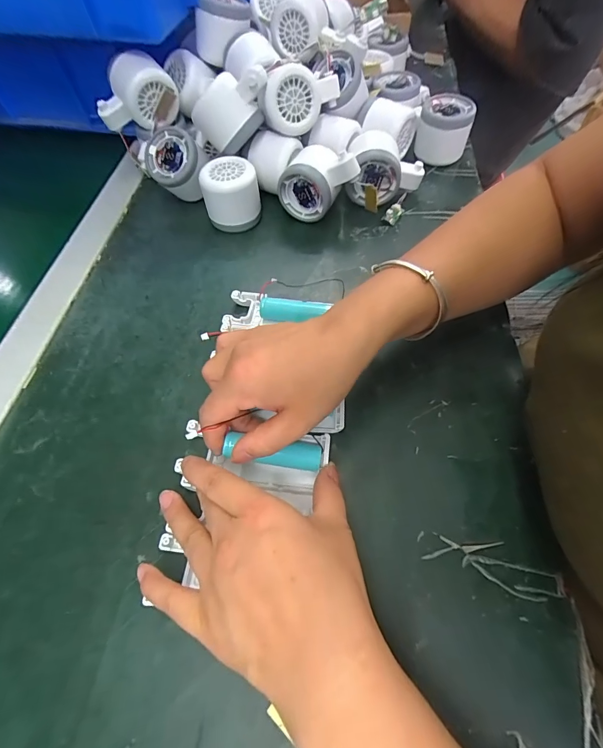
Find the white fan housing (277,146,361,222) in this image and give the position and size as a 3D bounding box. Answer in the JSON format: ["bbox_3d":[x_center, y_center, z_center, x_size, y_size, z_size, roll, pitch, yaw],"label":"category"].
[{"bbox_3d":[0.020,-0.202,0.379,0.078,0.066,0.054,16,62,11],"label":"white fan housing"}]

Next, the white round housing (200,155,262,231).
[{"bbox_3d":[-0.073,-0.187,0.380,0.057,0.054,0.052,-12,60,-5],"label":"white round housing"}]

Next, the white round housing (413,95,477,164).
[{"bbox_3d":[0.168,-0.287,0.429,0.060,0.058,0.059,-1,60,1],"label":"white round housing"}]

